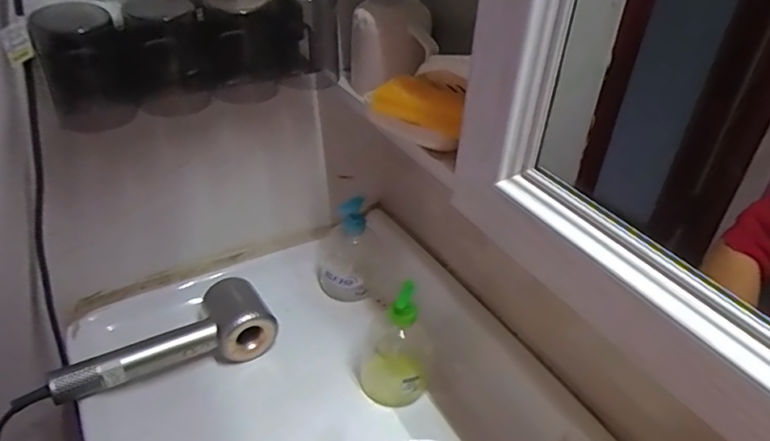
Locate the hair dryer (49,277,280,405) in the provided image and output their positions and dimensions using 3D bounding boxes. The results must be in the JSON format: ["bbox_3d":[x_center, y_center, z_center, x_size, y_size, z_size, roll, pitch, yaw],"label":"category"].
[{"bbox_3d":[-0.269,0.158,0.681,0.254,0.078,0.088,-19,42,-27],"label":"hair dryer"}]

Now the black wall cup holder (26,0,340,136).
[{"bbox_3d":[-0.182,-0.179,0.563,0.305,0.110,0.073,-21,43,-29],"label":"black wall cup holder"}]

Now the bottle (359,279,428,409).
[{"bbox_3d":[0.014,0.140,0.645,0.085,0.170,0.068,5,36,2],"label":"bottle"}]

